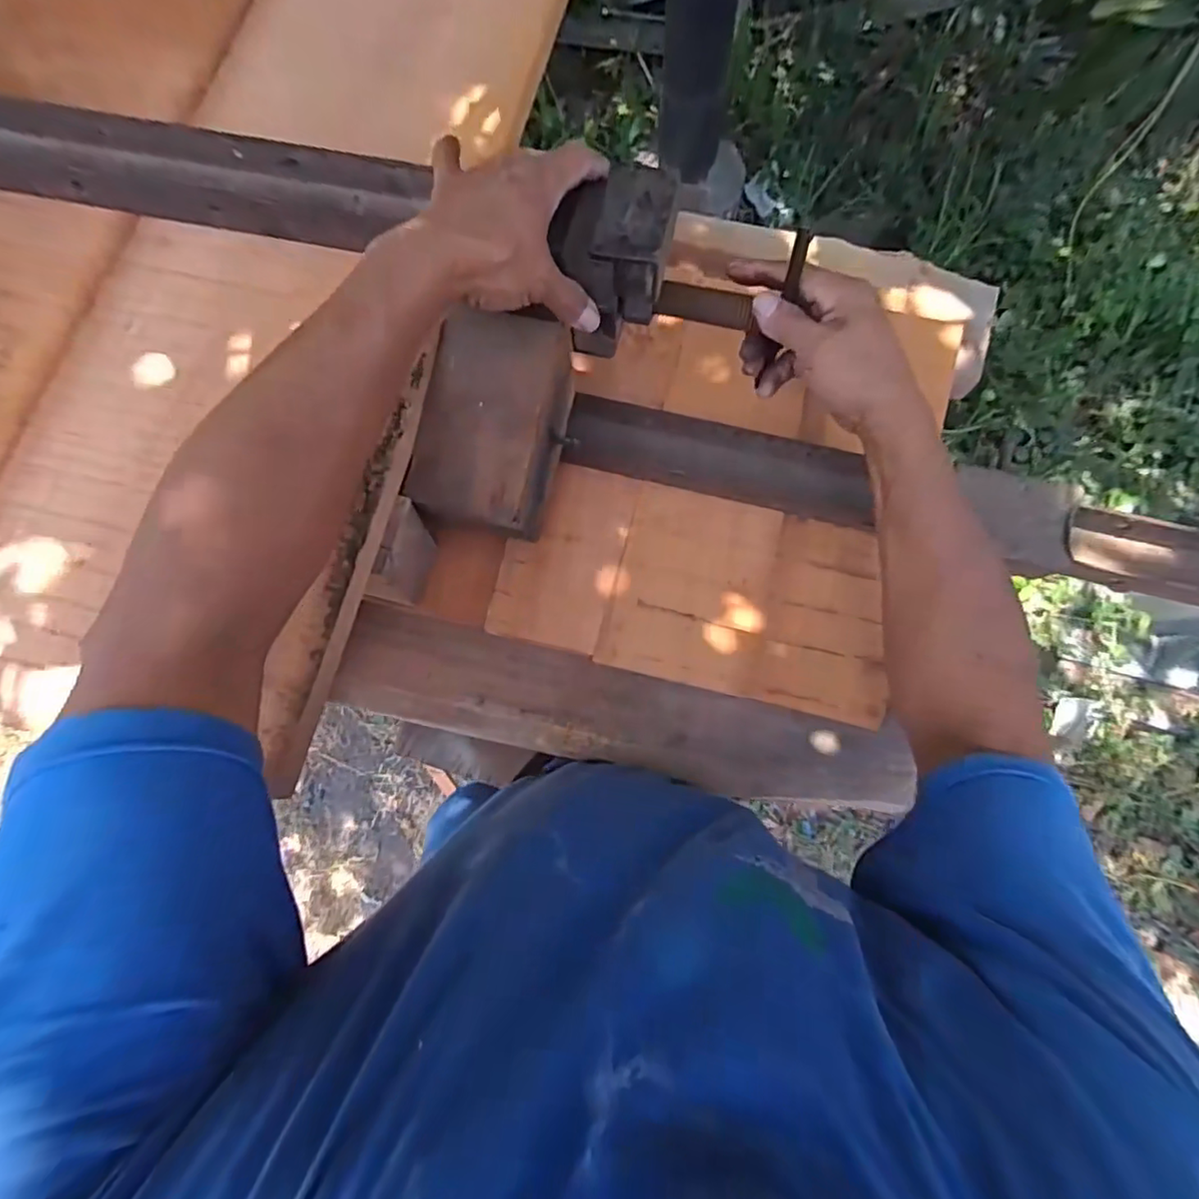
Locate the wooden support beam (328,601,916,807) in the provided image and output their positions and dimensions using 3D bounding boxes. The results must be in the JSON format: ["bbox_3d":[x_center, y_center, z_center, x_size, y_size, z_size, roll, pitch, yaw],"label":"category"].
[{"bbox_3d":[0.022,0.101,0.496,0.476,0.051,0.088,12,83,5],"label":"wooden support beam"}]

